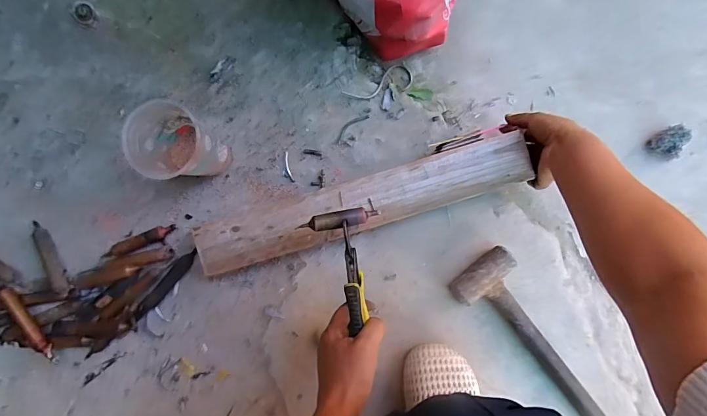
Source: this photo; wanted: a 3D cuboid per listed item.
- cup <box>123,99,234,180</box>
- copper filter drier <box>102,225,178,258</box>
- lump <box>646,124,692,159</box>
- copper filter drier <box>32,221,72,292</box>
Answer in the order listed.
[{"bbox_3d":[-0.218,-0.074,0.486,0.078,0.141,0.080,0,89,-4],"label":"cup"},{"bbox_3d":[-0.307,0.049,0.540,0.101,0.020,0.022,-21,91,-4],"label":"copper filter drier"},{"bbox_3d":[0.511,-0.101,0.603,0.049,0.032,0.052,0,89,-4],"label":"lump"},{"bbox_3d":[-0.427,0.073,0.529,0.023,0.022,0.113,-35,73,-3],"label":"copper filter drier"}]

